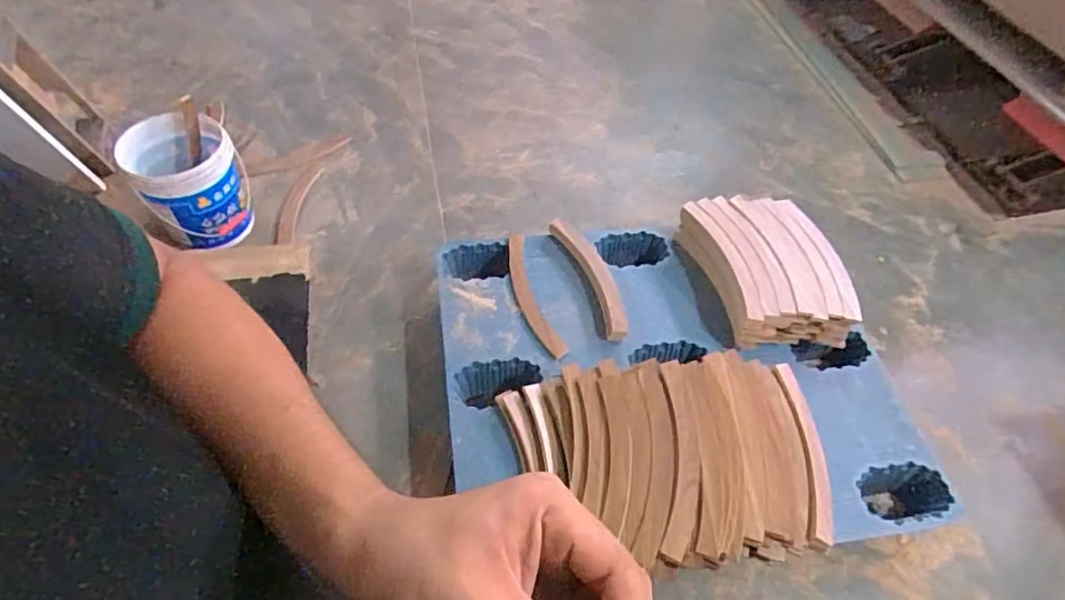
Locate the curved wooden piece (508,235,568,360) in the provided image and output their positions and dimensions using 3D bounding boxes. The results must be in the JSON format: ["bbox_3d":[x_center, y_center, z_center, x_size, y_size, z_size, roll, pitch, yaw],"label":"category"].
[{"bbox_3d":[-0.006,-0.025,1.659,0.077,0.034,0.414,-12,56,-13],"label":"curved wooden piece"}]

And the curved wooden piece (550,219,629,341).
[{"bbox_3d":[0.172,-0.082,1.703,0.096,0.045,0.433,-15,56,-15],"label":"curved wooden piece"}]

